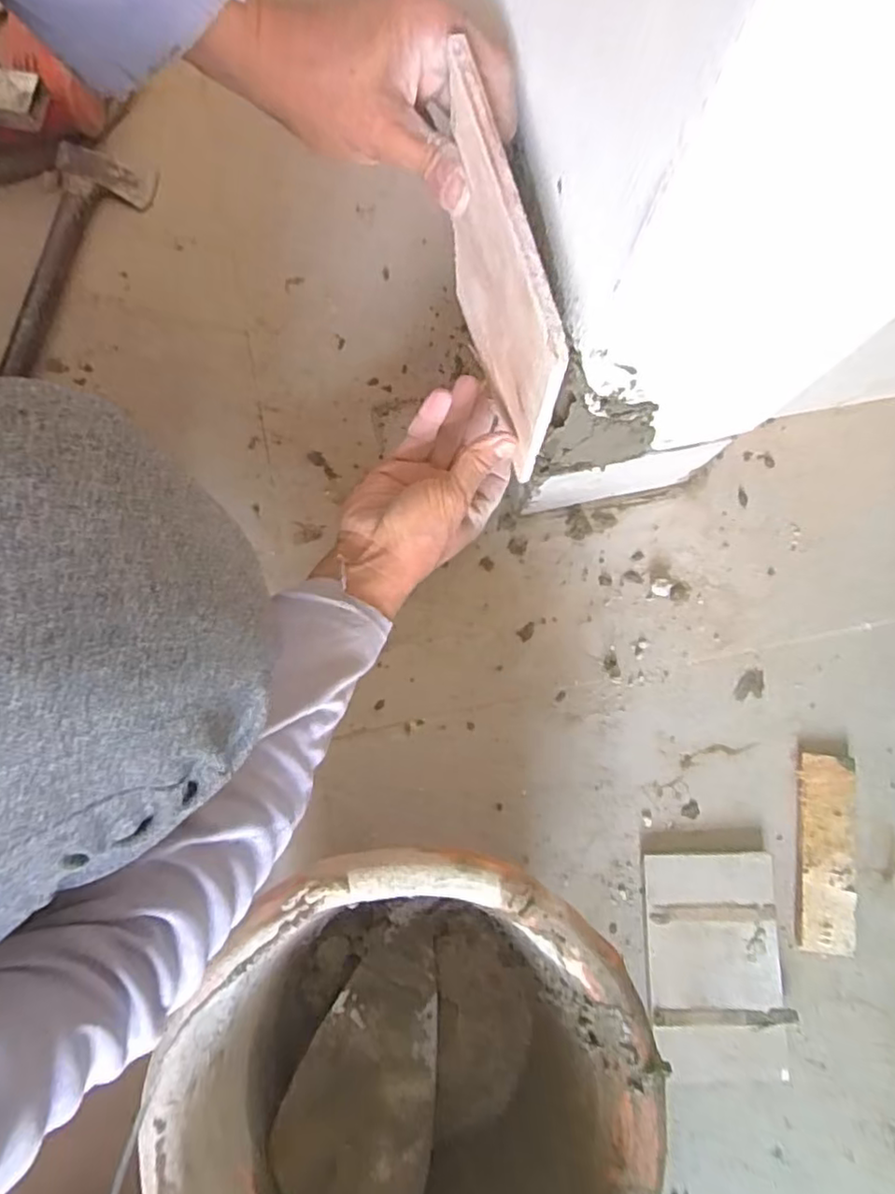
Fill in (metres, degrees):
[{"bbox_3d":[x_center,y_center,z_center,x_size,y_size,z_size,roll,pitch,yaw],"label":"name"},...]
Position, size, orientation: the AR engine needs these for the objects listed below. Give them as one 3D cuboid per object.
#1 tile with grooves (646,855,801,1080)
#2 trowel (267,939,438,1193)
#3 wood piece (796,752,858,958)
[{"bbox_3d":[0.198,0.273,0.476,0.097,0.016,0.153,-1,80,-2],"label":"tile with grooves"},{"bbox_3d":[-0.058,0.326,0.331,0.086,0.287,0.056,14,115,1],"label":"trowel"},{"bbox_3d":[0.294,0.198,0.497,0.044,0.012,0.144,5,80,0],"label":"wood piece"}]

